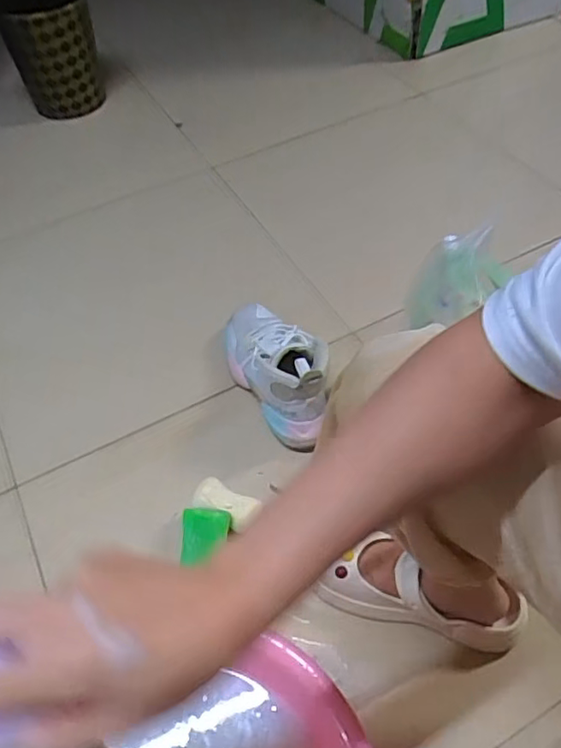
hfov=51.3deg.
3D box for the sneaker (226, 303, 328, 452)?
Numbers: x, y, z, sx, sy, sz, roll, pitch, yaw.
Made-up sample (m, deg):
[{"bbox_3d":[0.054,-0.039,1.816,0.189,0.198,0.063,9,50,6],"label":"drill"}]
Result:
[{"bbox_3d":[-0.007,-0.015,0.925,0.108,0.161,0.275,-28,56,-17],"label":"sneaker"}]

